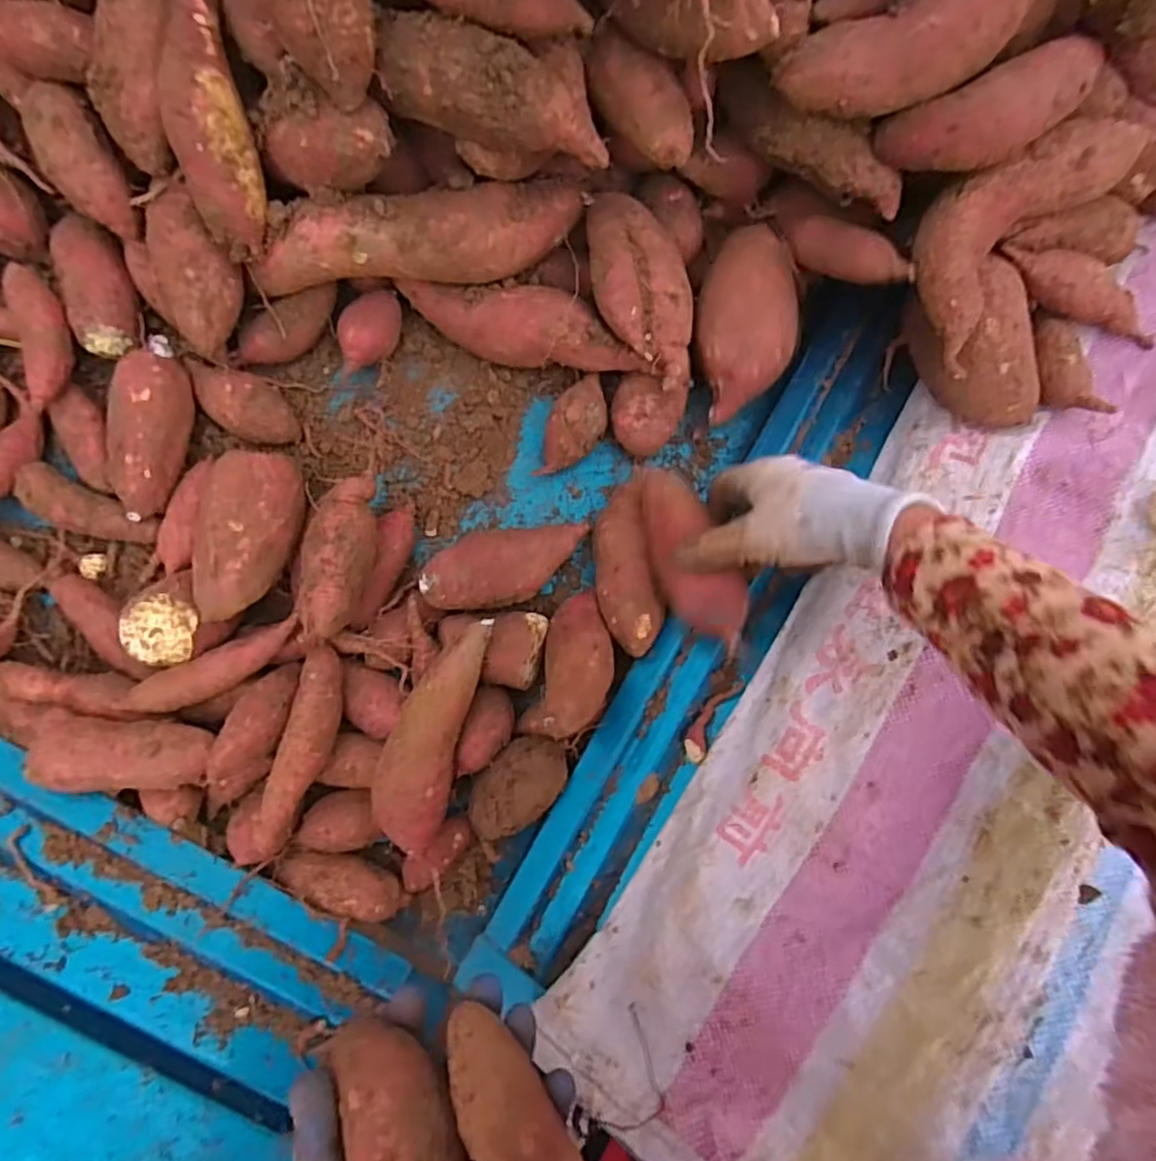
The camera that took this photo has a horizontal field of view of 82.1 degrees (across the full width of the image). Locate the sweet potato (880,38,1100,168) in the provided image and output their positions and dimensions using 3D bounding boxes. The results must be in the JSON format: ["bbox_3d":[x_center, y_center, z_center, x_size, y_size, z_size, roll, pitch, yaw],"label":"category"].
[{"bbox_3d":[0.262,-0.289,0.411,0.133,0.037,0.053,-17,87,11],"label":"sweet potato"}]

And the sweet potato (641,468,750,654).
[{"bbox_3d":[0.081,-0.018,0.479,0.042,0.040,0.135,-23,85,-9],"label":"sweet potato"}]

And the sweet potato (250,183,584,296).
[{"bbox_3d":[-0.111,-0.243,0.476,0.242,0.055,0.060,-16,87,-9],"label":"sweet potato"}]

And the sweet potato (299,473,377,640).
[{"bbox_3d":[-0.168,-0.019,0.465,0.044,0.038,0.112,4,84,-7],"label":"sweet potato"}]

